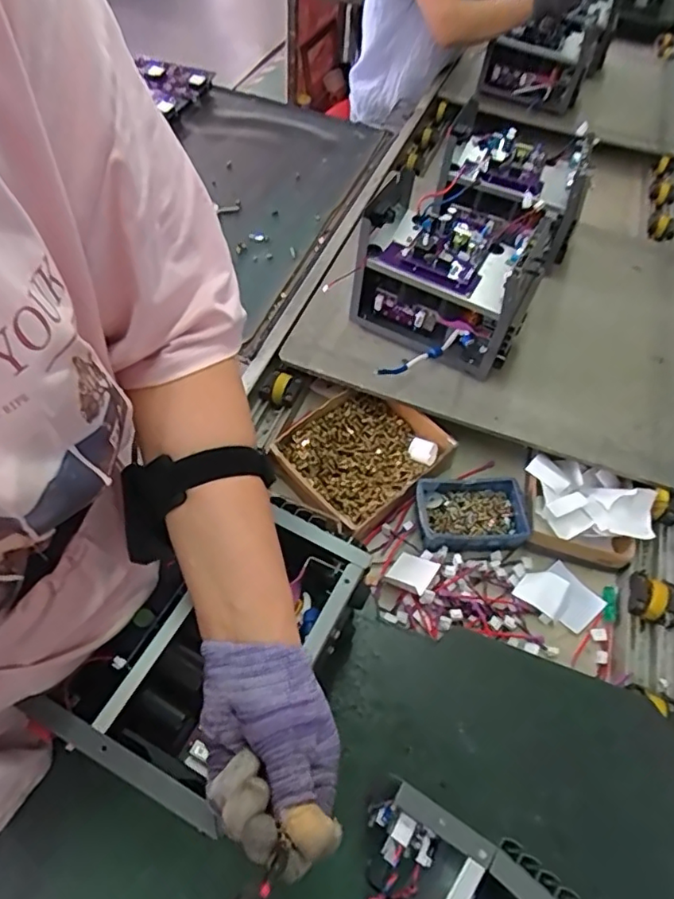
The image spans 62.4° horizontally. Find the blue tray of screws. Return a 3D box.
[{"bbox_3d":[0.184,0.088,0.756,0.149,0.037,0.099,-4,56,-8],"label":"blue tray of screws"}]

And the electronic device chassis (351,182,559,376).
[{"bbox_3d":[0.235,-0.353,0.902,0.245,0.178,0.464,26,57,13],"label":"electronic device chassis"}]

